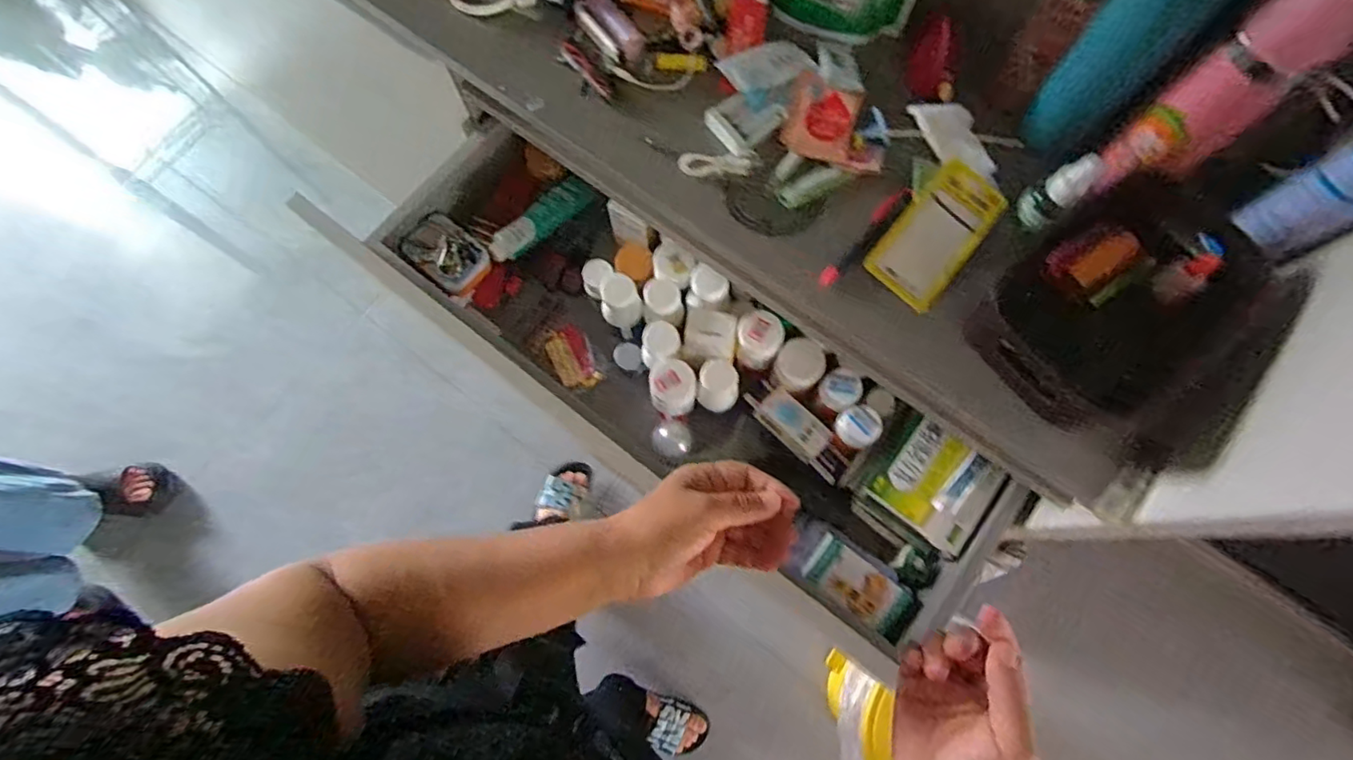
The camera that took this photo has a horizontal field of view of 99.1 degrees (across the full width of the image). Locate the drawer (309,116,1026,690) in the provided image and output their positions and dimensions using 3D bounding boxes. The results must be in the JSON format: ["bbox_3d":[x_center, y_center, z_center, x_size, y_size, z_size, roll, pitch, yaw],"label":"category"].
[{"bbox_3d":[-0.001,-0.026,0.655,0.752,0.096,0.227,39,78,11],"label":"drawer"}]

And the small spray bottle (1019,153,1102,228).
[{"bbox_3d":[0.317,-0.157,0.480,0.033,0.068,0.029,44,79,12],"label":"small spray bottle"}]

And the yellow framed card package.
[{"bbox_3d":[0.232,-0.129,0.510,0.069,0.010,0.136,40,83,-1],"label":"yellow framed card package"}]

